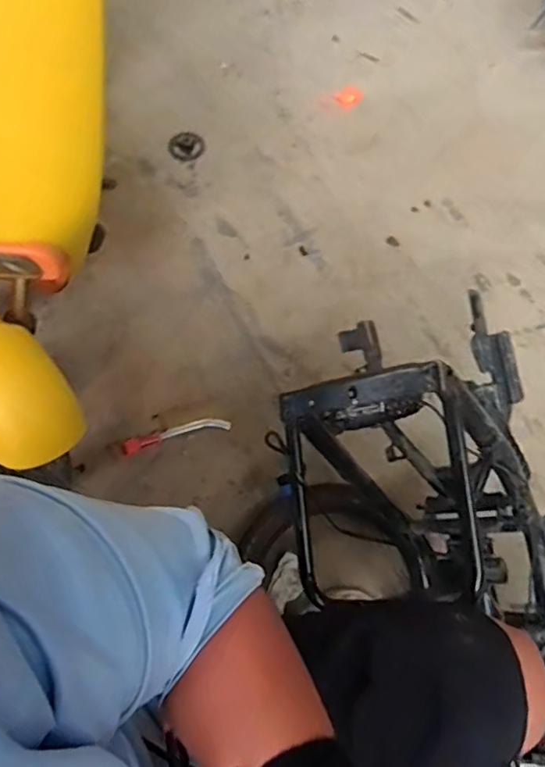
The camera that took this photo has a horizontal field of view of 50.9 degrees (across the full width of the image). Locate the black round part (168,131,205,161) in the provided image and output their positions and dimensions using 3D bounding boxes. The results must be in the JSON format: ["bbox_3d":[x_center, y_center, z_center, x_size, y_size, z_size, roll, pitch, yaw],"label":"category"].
[{"bbox_3d":[-0.199,-0.545,1.319,0.070,0.013,0.081,40,75,10],"label":"black round part"}]

